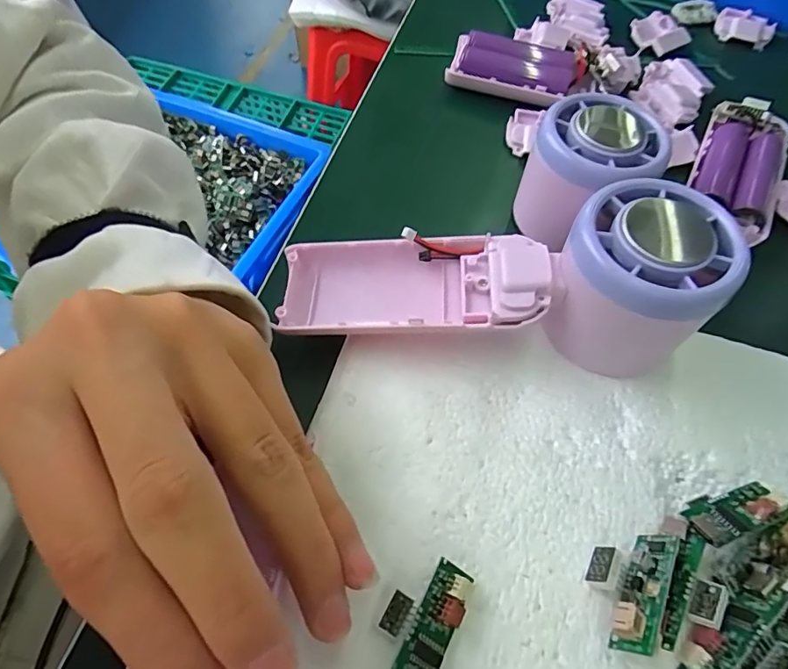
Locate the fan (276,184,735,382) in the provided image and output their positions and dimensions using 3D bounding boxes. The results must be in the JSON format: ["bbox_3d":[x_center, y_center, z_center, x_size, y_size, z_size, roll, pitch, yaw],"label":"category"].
[{"bbox_3d":[0.037,-0.017,0.200,0.169,0.052,0.062,1,57,21],"label":"fan"}]

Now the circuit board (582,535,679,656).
[{"bbox_3d":[0.073,0.077,0.155,0.023,0.009,0.038,15,46,37],"label":"circuit board"}]

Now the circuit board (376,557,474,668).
[{"bbox_3d":[0.007,0.087,0.149,0.020,0.009,0.038,26,61,12],"label":"circuit board"}]

